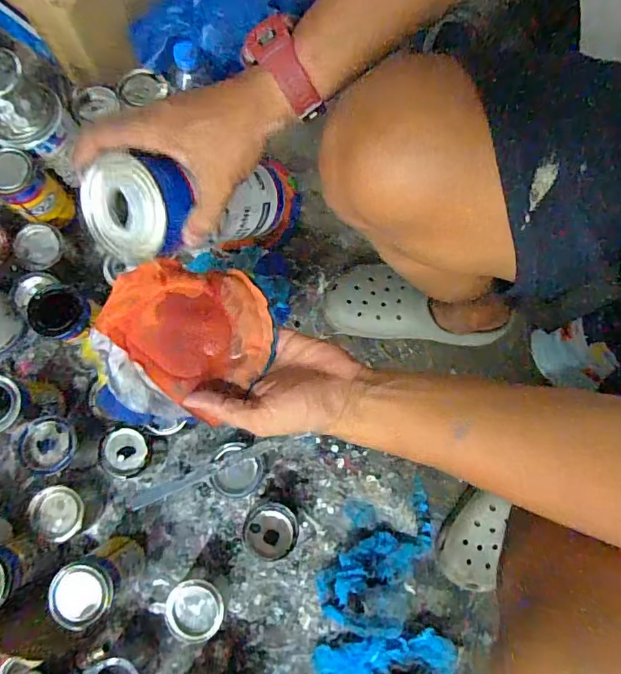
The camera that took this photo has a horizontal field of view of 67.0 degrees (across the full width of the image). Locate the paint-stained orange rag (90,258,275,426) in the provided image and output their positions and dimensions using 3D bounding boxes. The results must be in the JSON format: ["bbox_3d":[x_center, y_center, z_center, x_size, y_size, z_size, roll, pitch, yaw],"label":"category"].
[{"bbox_3d":[-0.110,-0.001,0.401,0.151,0.024,0.133,10,78,2],"label":"paint-stained orange rag"}]

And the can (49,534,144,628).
[{"bbox_3d":[-0.271,0.311,0.605,0.070,0.145,0.076,0,78,0],"label":"can"}]

